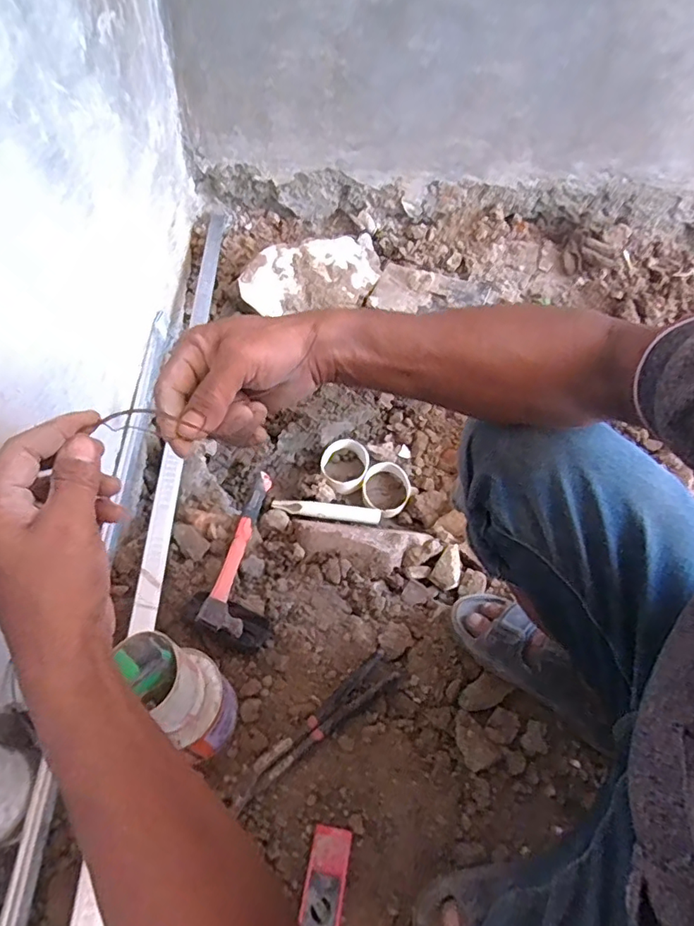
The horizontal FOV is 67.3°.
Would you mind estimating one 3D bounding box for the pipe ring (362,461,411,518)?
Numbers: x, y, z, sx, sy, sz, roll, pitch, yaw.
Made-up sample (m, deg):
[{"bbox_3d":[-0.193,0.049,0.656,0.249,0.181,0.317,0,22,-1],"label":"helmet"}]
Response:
[{"bbox_3d":[0.070,0.044,0.918,0.085,0.030,0.103,15,57,6],"label":"pipe ring"}]

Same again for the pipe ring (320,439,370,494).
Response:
[{"bbox_3d":[-0.003,0.006,0.934,0.085,0.037,0.097,7,57,0],"label":"pipe ring"}]

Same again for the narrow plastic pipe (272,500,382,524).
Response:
[{"bbox_3d":[-0.033,0.080,0.880,0.179,0.016,0.025,5,57,-1],"label":"narrow plastic pipe"}]

